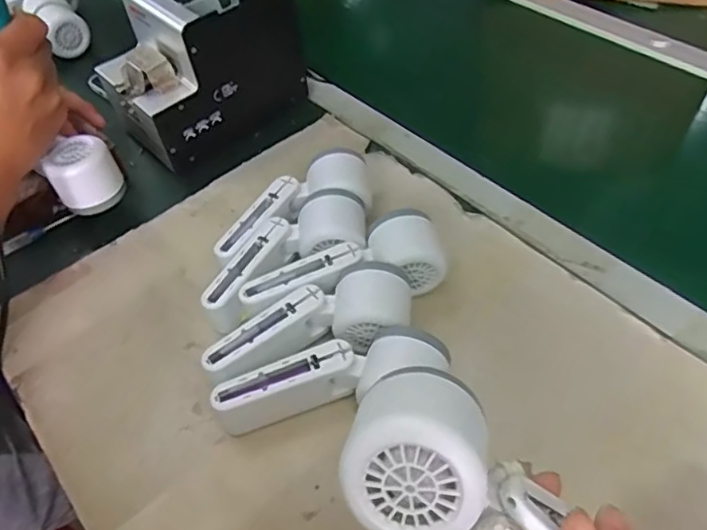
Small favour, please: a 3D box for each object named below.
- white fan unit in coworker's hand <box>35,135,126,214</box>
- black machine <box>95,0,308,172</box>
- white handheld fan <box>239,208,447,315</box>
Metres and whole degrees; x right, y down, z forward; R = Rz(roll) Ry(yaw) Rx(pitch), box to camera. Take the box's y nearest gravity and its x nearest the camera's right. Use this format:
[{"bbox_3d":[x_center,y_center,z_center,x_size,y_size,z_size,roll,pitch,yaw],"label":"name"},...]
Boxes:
[{"bbox_3d":[-0.250,-0.083,0.546,0.053,0.049,0.058,-2,49,3],"label":"white fan unit in coworker's hand"},{"bbox_3d":[-0.163,-0.217,0.622,0.181,0.142,0.129,-37,56,-25],"label":"black machine"},{"bbox_3d":[-0.007,0.005,0.483,0.171,0.052,0.059,-15,49,-8],"label":"white handheld fan"}]

